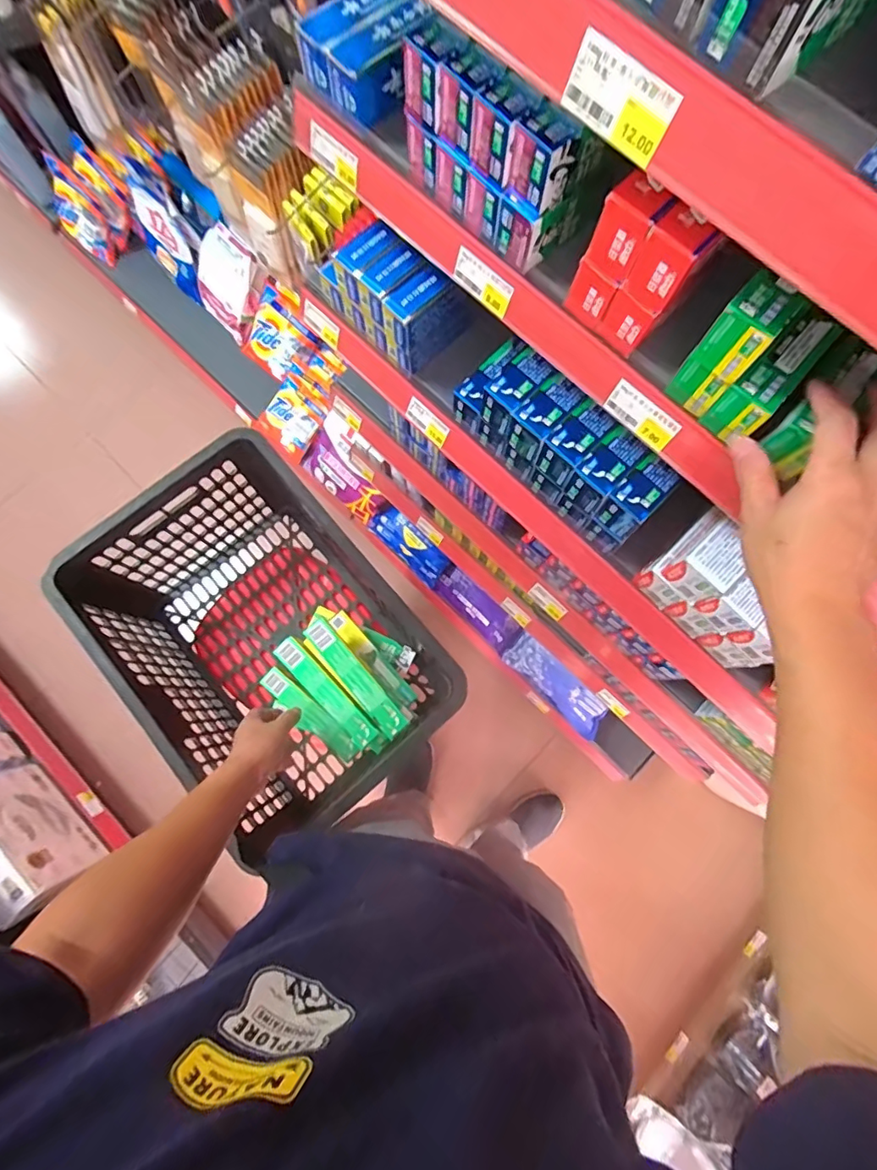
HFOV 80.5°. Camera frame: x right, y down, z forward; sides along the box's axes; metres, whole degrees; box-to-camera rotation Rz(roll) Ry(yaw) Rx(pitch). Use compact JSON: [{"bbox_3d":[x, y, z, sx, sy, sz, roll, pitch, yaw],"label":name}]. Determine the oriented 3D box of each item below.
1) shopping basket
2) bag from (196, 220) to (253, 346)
[{"bbox_3d":[-0.260,0.075,0.786,0.320,0.270,0.436,-38,81,-9],"label":"shopping basket"},{"bbox_3d":[-0.515,-0.732,1.264,0.140,0.216,0.055,40,46,-1],"label":"bag"}]

